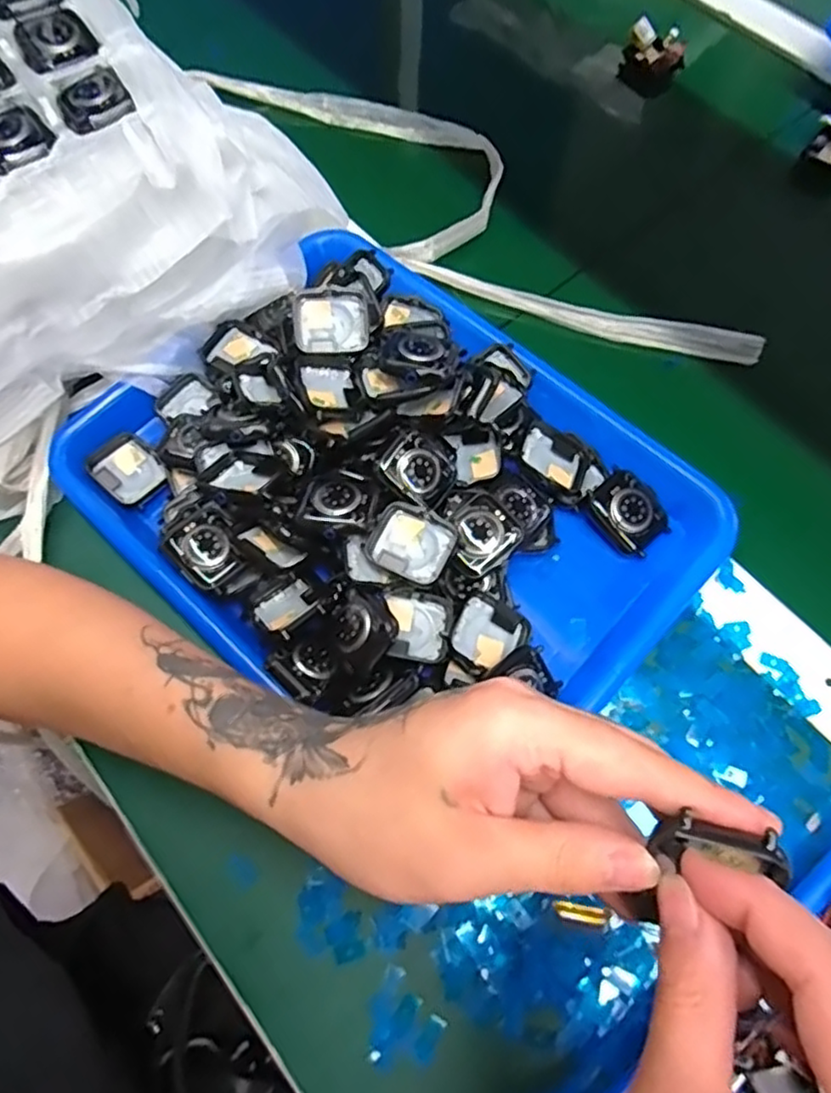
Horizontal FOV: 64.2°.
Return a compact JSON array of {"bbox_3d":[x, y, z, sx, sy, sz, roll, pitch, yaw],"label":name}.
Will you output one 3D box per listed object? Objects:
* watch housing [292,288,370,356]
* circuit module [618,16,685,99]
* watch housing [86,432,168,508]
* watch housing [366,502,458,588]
[{"bbox_3d":[-0.050,-0.131,0.389,0.043,0.008,0.037,-5,94,-9],"label":"watch housing"},{"bbox_3d":[0.201,-0.411,0.561,0.049,0.042,0.028,26,70,12],"label":"circuit module"},{"bbox_3d":[-0.175,-0.046,0.406,0.042,0.012,0.035,41,74,16],"label":"watch housing"},{"bbox_3d":[-0.002,-0.001,0.346,0.042,0.009,0.036,26,70,11],"label":"watch housing"}]

